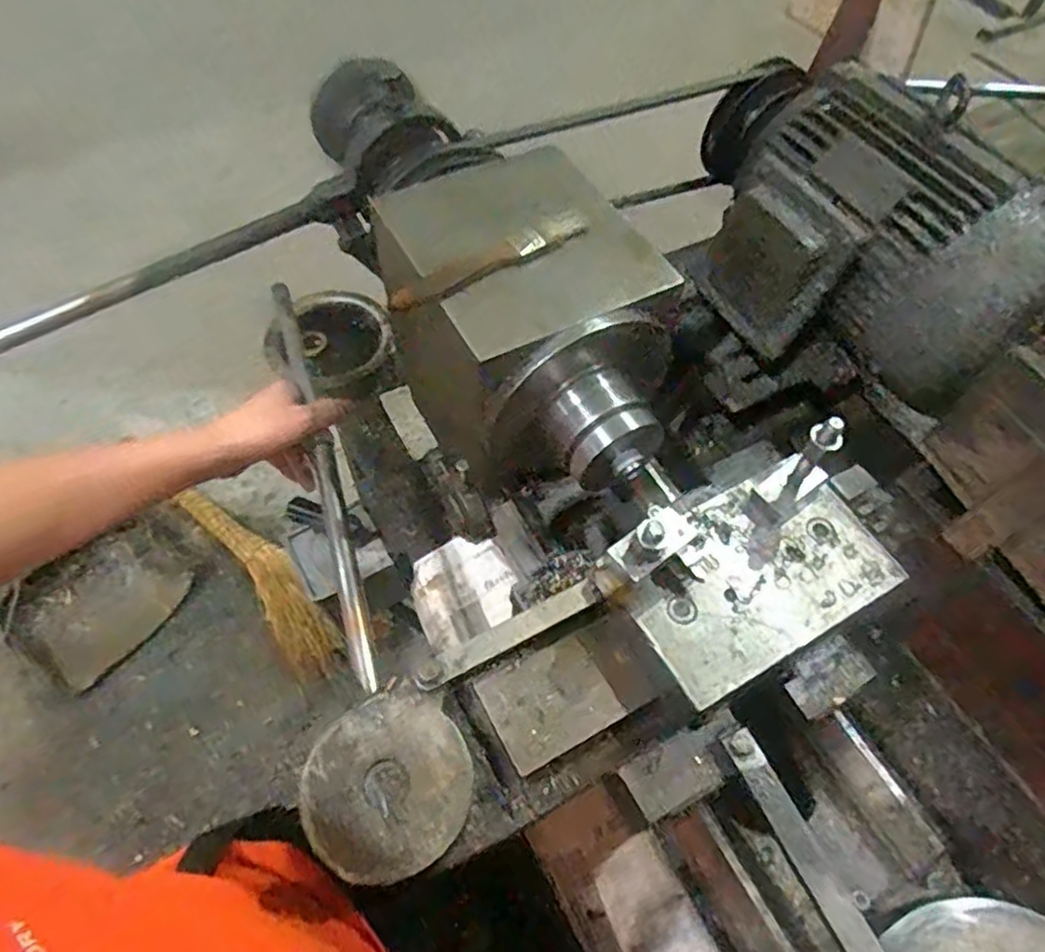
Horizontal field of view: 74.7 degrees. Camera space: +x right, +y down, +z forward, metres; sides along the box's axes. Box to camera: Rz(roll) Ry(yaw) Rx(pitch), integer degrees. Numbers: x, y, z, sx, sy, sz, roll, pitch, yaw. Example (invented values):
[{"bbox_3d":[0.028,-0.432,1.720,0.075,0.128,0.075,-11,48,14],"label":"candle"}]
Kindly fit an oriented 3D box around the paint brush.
[{"bbox_3d":[-0.018,-0.145,0.451,0.151,0.013,0.017,-32,65,-21],"label":"paint brush"}]

